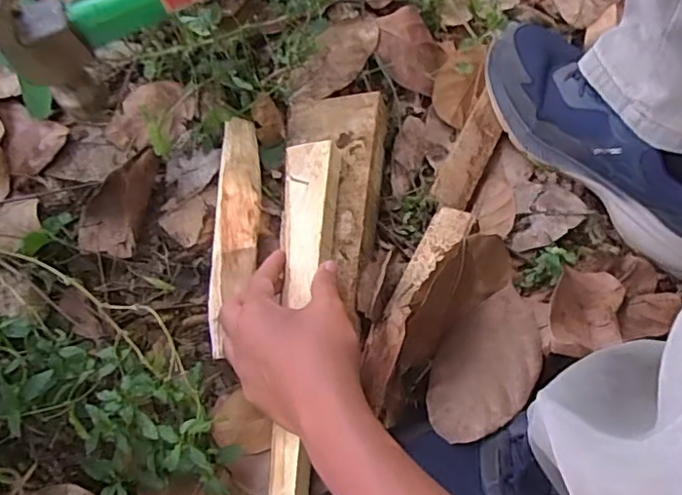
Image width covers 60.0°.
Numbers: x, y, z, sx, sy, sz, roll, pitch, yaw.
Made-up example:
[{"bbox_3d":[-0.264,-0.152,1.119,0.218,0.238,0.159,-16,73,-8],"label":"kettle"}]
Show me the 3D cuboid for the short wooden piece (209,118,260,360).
[{"bbox_3d":[-0.088,-0.015,0.500,0.033,0.020,0.209,2,66,-1],"label":"short wooden piece"}]

